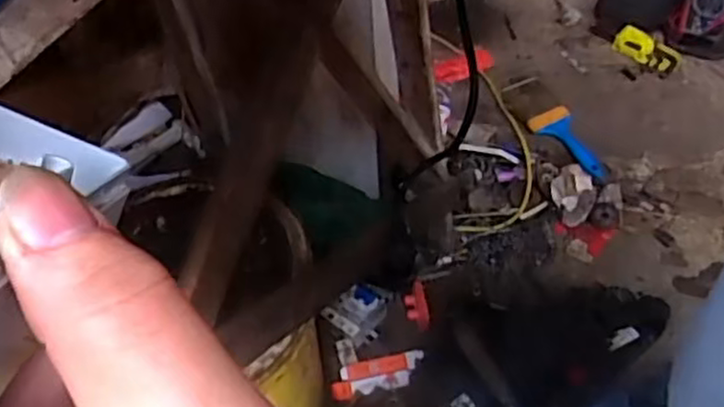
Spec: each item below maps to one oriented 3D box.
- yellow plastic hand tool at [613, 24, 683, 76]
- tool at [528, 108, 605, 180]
[{"bbox_3d":[0.490,-0.267,1.239,0.112,0.032,0.061,35,61,30],"label":"yellow plastic hand tool"},{"bbox_3d":[0.337,-0.097,1.143,0.060,0.025,0.141,-31,71,-19],"label":"tool"}]

